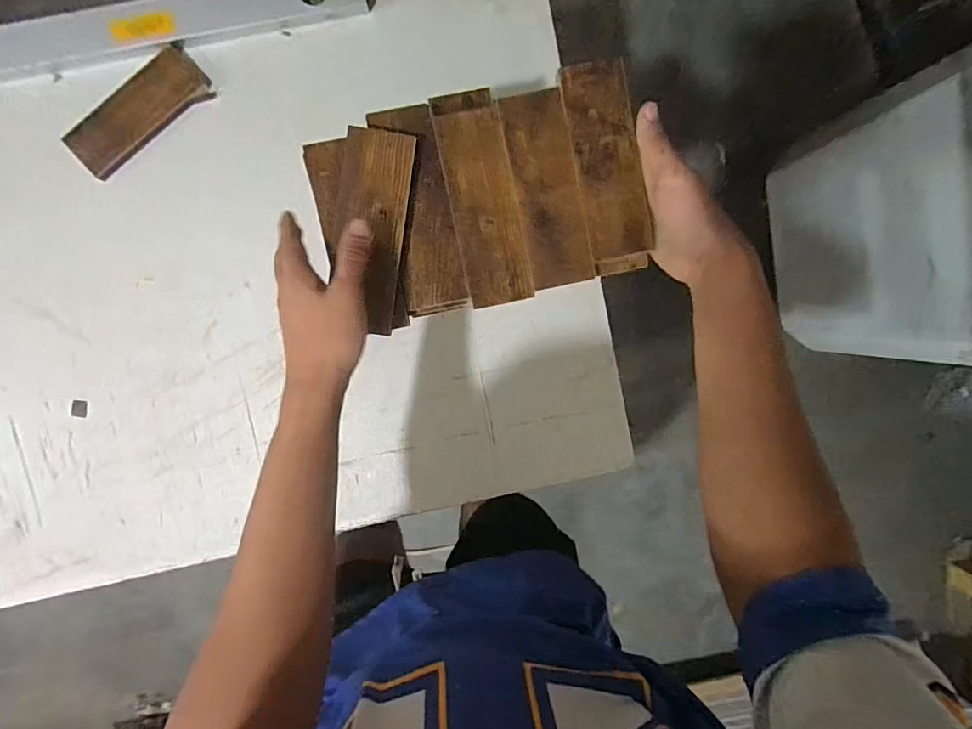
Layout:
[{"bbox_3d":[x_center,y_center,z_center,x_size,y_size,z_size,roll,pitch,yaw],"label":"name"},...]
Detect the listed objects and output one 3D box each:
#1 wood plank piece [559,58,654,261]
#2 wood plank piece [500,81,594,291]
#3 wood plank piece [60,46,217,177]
[{"bbox_3d":[0.113,-0.186,0.452,0.060,0.015,0.169,-13,98,-3],"label":"wood plank piece"},{"bbox_3d":[0.058,-0.161,0.452,0.057,0.010,0.172,-12,96,-3],"label":"wood plank piece"},{"bbox_3d":[-0.427,-0.309,0.603,0.182,0.011,0.065,-39,96,1],"label":"wood plank piece"}]

